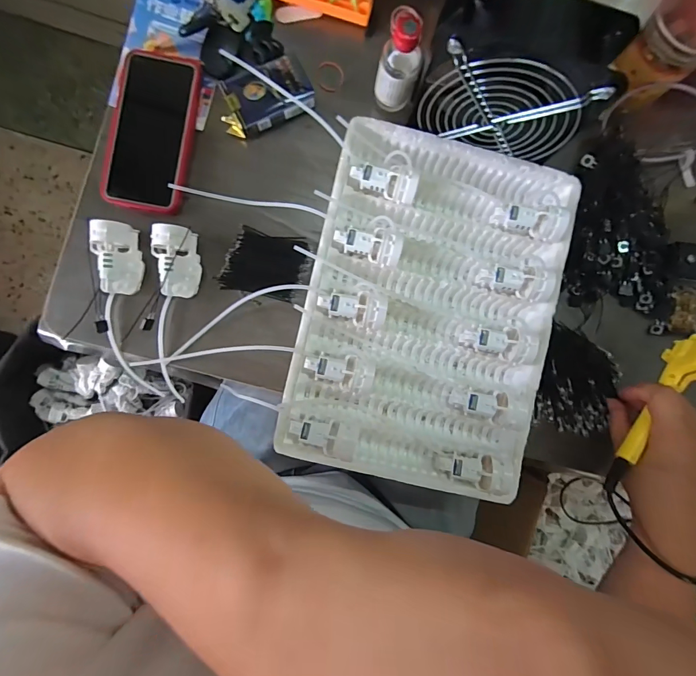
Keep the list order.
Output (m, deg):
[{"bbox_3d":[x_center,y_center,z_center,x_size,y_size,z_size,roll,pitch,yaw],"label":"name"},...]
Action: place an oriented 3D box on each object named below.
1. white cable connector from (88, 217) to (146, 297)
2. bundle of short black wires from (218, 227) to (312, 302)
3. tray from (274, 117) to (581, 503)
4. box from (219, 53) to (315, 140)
[{"bbox_3d":[-0.226,-0.078,0.357,0.035,0.027,0.067,-7,89,-4],"label":"white cable connector"},{"bbox_3d":[-0.086,-0.079,0.388,0.087,0.014,0.068,12,87,-3],"label":"bundle of short black wires"},{"bbox_3d":[0.083,-0.029,0.375,0.244,0.052,0.334,13,87,-3],"label":"tray"},{"bbox_3d":[-0.088,-0.254,0.382,0.094,0.019,0.057,-24,90,-4],"label":"box"}]

